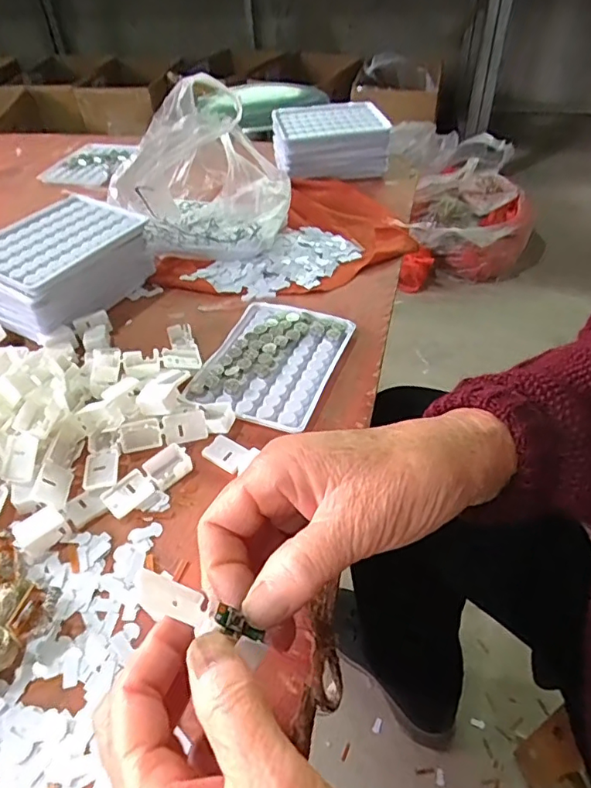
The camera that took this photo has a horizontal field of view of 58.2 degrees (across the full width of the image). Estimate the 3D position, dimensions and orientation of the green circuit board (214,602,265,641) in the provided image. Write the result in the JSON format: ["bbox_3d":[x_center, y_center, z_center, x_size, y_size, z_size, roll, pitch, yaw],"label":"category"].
[{"bbox_3d":[-0.020,0.086,0.195,0.021,0.004,0.008,37,45,-15],"label":"green circuit board"}]

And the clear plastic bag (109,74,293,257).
[{"bbox_3d":[-0.088,-0.222,0.532,0.158,0.117,0.163,-2,44,2],"label":"clear plastic bag"}]

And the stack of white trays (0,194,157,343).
[{"bbox_3d":[-0.200,-0.109,0.459,0.095,0.063,0.137,15,47,19],"label":"stack of white trays"}]

